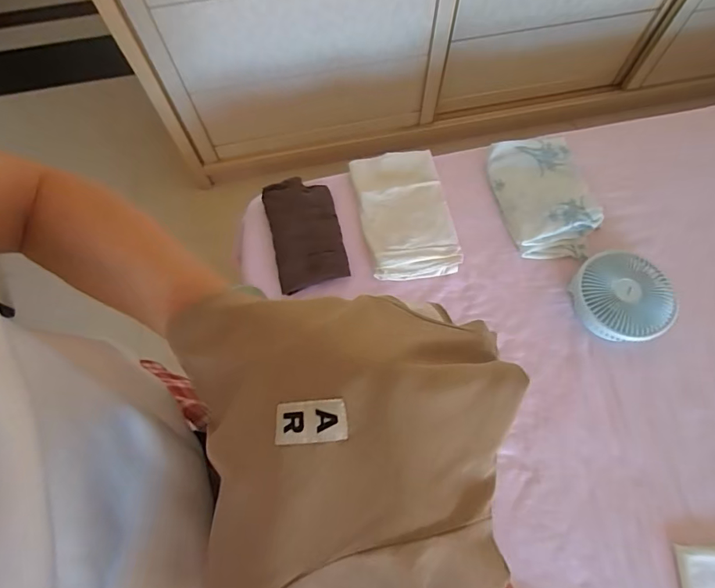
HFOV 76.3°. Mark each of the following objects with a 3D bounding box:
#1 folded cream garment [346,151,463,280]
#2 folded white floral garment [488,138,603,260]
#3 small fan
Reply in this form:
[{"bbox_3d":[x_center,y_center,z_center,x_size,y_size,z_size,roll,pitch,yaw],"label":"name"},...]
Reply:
[{"bbox_3d":[0.101,-0.178,0.979,0.182,0.027,0.320,-10,69,-4],"label":"folded cream garment"},{"bbox_3d":[0.396,-0.221,0.977,0.182,0.052,0.292,-9,69,-3],"label":"folded white floral garment"},{"bbox_3d":[0.513,0.006,0.891,0.165,0.059,0.186,-11,65,13],"label":"small fan"}]

